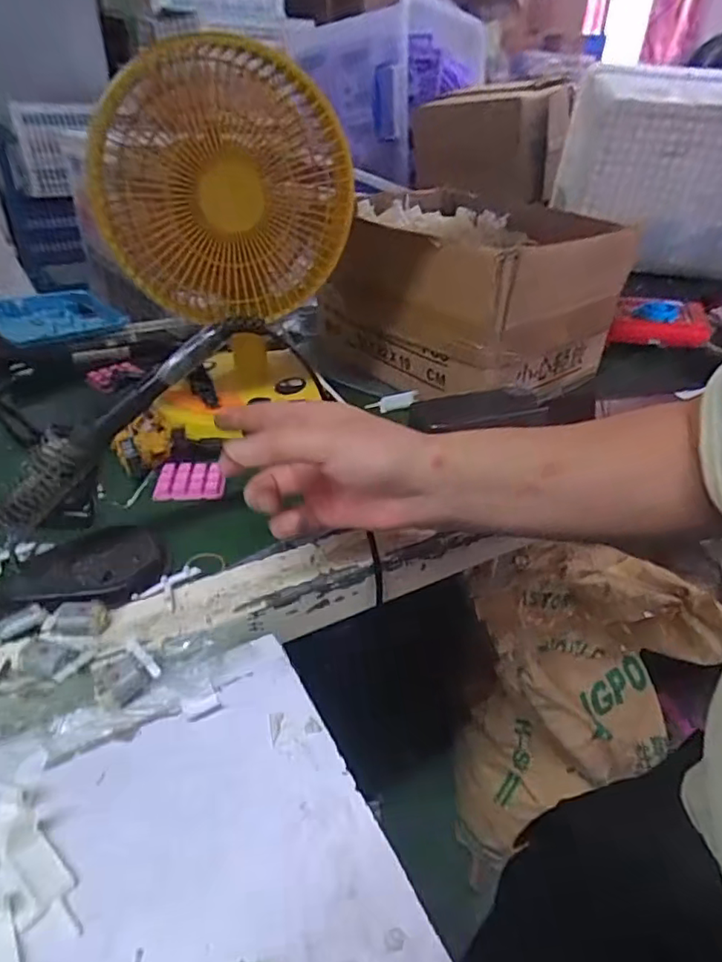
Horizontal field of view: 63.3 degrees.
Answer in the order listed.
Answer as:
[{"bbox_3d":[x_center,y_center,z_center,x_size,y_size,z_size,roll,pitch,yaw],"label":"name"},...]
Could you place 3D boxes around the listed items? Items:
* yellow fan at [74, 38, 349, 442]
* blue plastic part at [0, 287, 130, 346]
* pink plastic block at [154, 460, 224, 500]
[{"bbox_3d":[-0.125,-0.266,0.529,0.210,0.203,0.123,-13,37,-21],"label":"yellow fan"},{"bbox_3d":[-0.423,-0.226,0.798,0.131,0.011,0.162,32,40,17],"label":"blue plastic part"},{"bbox_3d":[-0.151,-0.002,0.524,0.059,0.009,0.048,-3,35,-7],"label":"pink plastic block"}]

